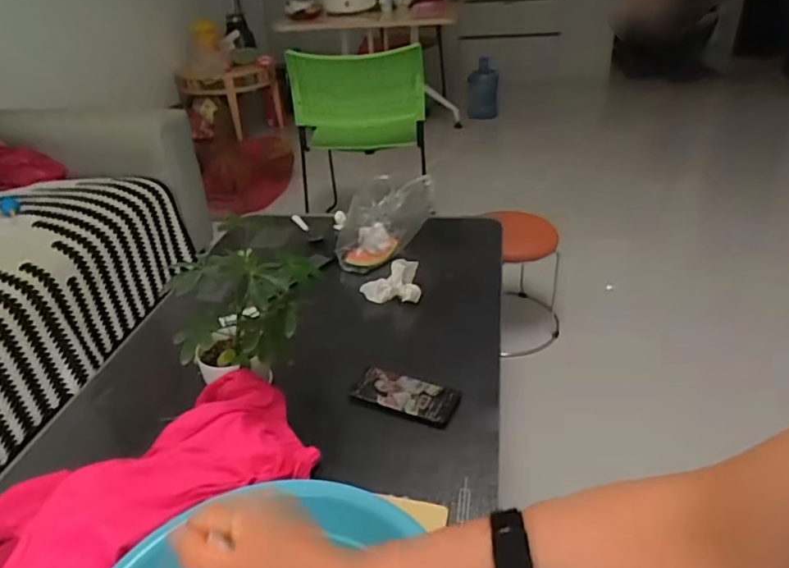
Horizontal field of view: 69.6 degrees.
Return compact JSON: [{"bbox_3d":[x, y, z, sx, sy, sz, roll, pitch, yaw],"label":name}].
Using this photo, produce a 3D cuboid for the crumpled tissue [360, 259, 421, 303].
[{"bbox_3d":[-0.006,0.002,1.136,0.114,0.070,0.080,-6,31,-4],"label":"crumpled tissue"}]

